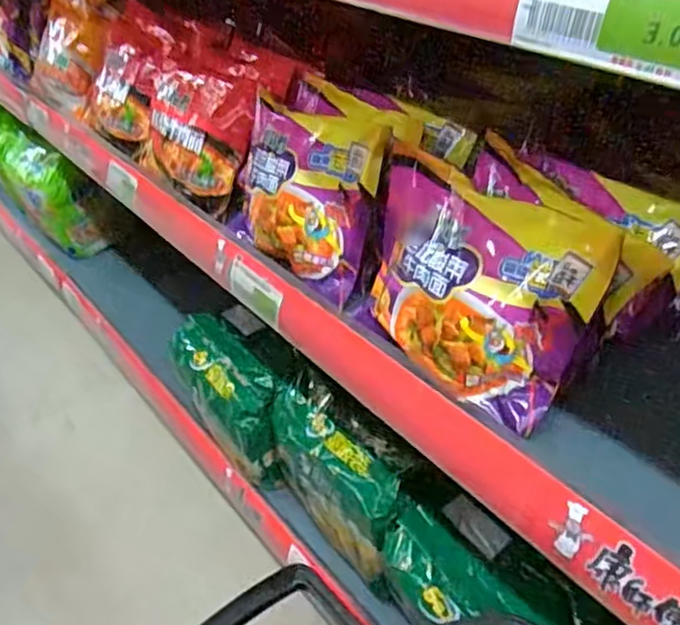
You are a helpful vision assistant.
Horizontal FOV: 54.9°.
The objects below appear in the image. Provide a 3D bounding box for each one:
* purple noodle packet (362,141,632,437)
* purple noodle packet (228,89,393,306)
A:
[{"bbox_3d":[0.087,-0.020,0.453,0.048,0.137,0.177,4,25,-49],"label":"purple noodle packet"},{"bbox_3d":[-0.027,-0.099,0.558,0.137,0.138,0.045,24,21,24],"label":"purple noodle packet"}]

